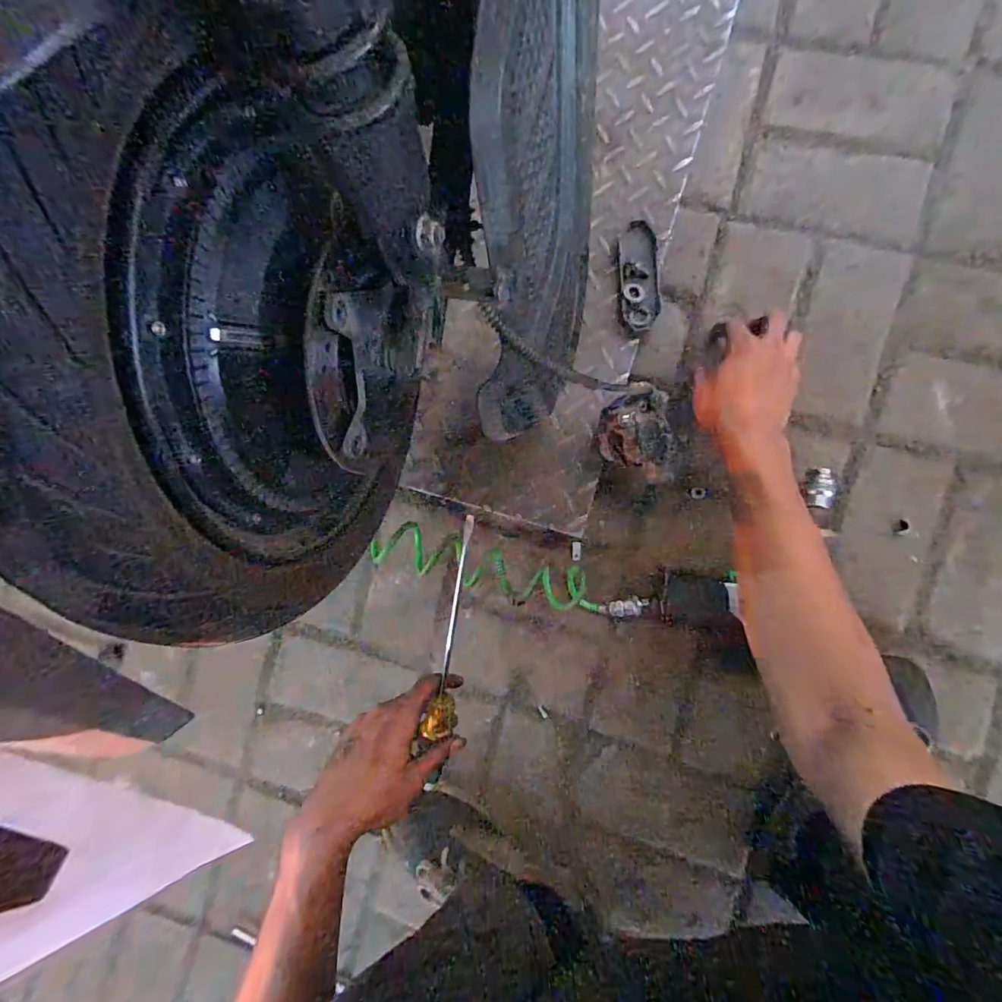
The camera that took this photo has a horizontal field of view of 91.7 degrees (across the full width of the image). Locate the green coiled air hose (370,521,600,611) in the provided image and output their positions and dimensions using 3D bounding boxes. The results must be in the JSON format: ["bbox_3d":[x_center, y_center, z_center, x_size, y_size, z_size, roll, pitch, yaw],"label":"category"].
[{"bbox_3d":[-0.016,0.089,0.600,0.284,0.053,0.067,16,93,8],"label":"green coiled air hose"}]

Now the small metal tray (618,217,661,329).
[{"bbox_3d":[0.168,-0.273,0.593,0.045,0.012,0.124,-3,90,8],"label":"small metal tray"}]

